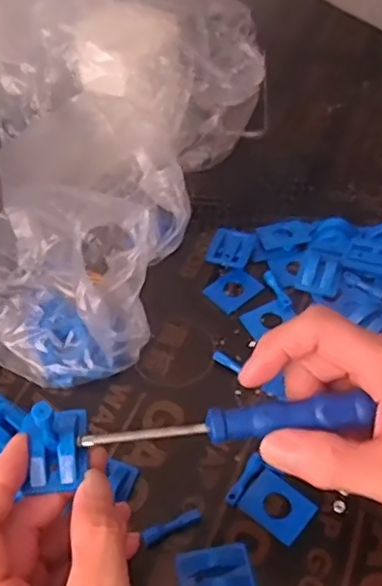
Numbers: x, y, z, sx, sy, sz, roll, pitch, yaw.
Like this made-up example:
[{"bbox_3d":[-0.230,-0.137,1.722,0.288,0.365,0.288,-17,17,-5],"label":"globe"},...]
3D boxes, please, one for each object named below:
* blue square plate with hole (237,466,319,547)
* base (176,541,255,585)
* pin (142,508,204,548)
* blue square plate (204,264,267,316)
[{"bbox_3d":[0.054,0.133,0.386,0.041,0.004,0.031,31,70,27],"label":"blue square plate with hole"},{"bbox_3d":[0.015,0.166,0.361,0.042,0.010,0.035,-9,51,-6],"label":"base"},{"bbox_3d":[-0.011,0.144,0.381,0.038,0.009,0.010,-20,53,-14],"label":"pin"},{"bbox_3d":[0.034,-0.004,0.504,0.041,0.006,0.034,-37,61,-21],"label":"blue square plate"}]

